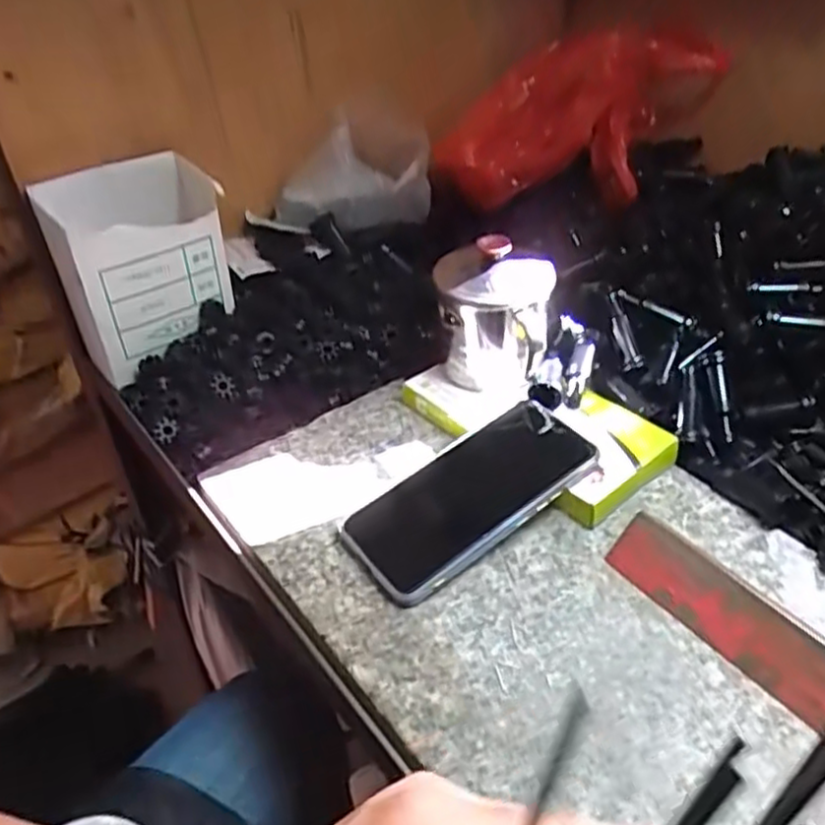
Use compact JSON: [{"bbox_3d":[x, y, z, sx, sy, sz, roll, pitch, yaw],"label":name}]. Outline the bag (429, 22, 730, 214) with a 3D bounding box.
[{"bbox_3d":[0.159,-0.279,0.704,0.288,0.147,0.097,-21,40,1],"label":"bag"}]

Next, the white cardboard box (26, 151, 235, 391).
[{"bbox_3d":[-0.219,-0.117,0.569,0.125,0.139,0.088,-28,45,-28],"label":"white cardboard box"}]

